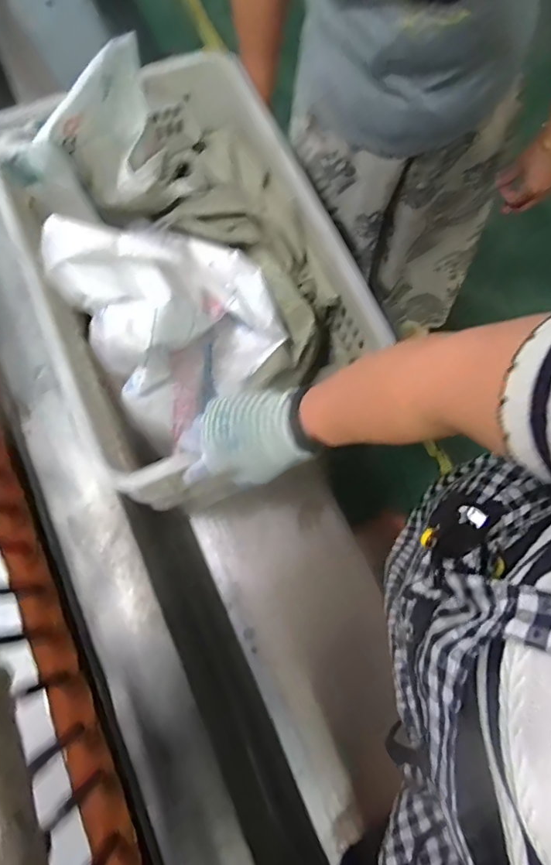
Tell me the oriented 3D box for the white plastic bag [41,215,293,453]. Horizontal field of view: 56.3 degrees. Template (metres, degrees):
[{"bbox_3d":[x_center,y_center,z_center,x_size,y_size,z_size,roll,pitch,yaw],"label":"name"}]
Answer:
[{"bbox_3d":[-0.116,-0.134,0.626,0.216,0.221,0.180,-25,74,-9],"label":"white plastic bag"}]

